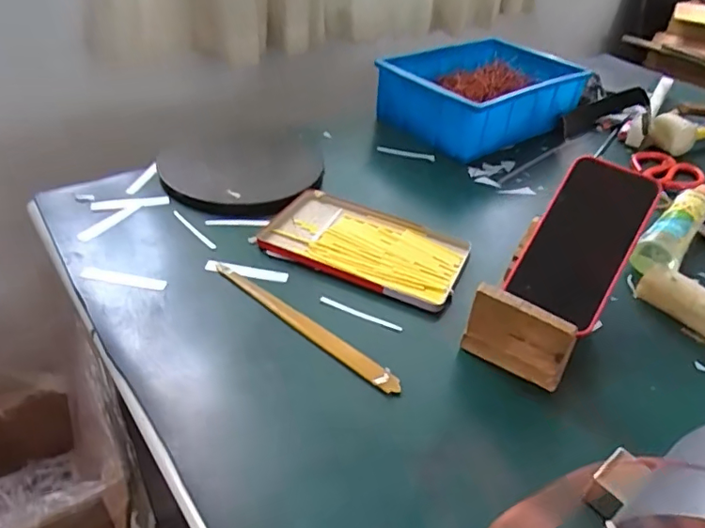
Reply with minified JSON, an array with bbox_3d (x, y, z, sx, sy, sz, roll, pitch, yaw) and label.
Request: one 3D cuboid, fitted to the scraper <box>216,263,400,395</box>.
[{"bbox_3d":[-0.044,0.049,0.466,0.207,0.011,0.019,29,44,27],"label":"scraper"}]

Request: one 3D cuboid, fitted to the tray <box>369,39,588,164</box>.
[{"bbox_3d":[0.196,-0.268,0.823,0.307,0.073,0.197,-24,47,-32],"label":"tray"}]

